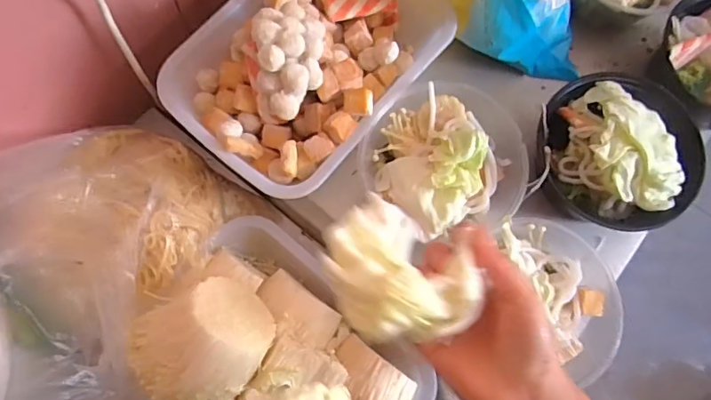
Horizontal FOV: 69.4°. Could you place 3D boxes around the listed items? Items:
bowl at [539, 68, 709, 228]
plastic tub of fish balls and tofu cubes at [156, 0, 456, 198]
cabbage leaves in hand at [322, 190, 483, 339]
[{"bbox_3d":[0.270,-0.056,0.534,0.158,0.091,0.144,1,73,-2],"label":"bowl"},{"bbox_3d":[-0.035,-0.175,0.538,0.212,0.119,0.331,37,75,9],"label":"plastic tub of fish balls and tofu cubes"},{"bbox_3d":[0.026,0.052,0.328,0.101,0.030,0.074,39,76,9],"label":"cabbage leaves in hand"}]

